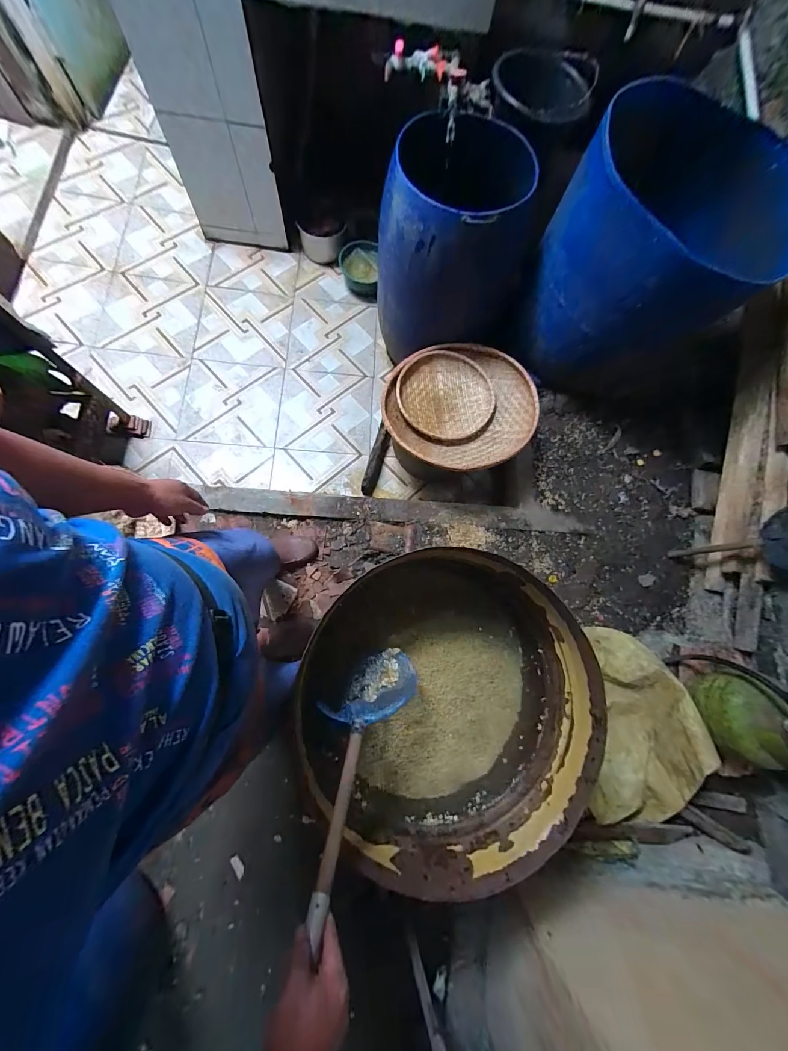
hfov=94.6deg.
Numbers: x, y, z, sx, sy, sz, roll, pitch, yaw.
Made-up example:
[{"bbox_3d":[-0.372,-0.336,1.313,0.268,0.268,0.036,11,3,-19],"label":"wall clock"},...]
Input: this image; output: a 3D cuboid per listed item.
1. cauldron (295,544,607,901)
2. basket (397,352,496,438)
[{"bbox_3d":[0.117,0.386,0.824,0.578,0.331,0.538,-26,81,-11],"label":"cauldron"},{"bbox_3d":[0.198,-0.498,1.381,0.357,0.085,0.340,1,77,-6],"label":"basket"}]

